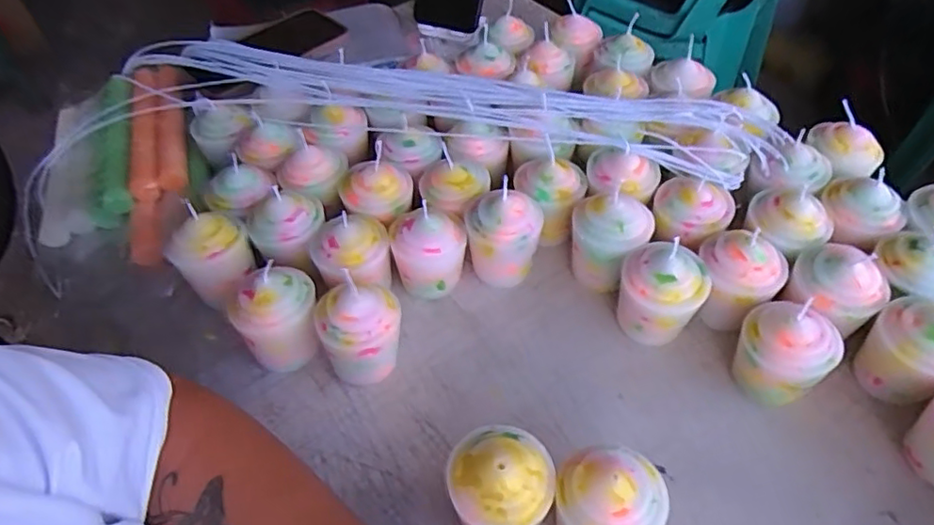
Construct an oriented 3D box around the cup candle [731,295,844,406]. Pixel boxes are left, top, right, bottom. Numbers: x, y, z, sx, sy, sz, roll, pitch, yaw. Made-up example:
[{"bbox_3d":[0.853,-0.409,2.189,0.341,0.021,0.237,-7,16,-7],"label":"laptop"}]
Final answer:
[{"bbox_3d":[0.206,0.063,0.394,0.055,0.069,0.045,29,58,24],"label":"cup candle"}]

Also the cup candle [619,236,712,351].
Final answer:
[{"bbox_3d":[0.136,0.022,0.424,0.053,0.072,0.048,18,54,17],"label":"cup candle"}]

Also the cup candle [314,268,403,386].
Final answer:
[{"bbox_3d":[-0.072,0.049,0.415,0.053,0.071,0.048,-15,52,-8],"label":"cup candle"}]

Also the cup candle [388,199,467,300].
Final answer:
[{"bbox_3d":[-0.032,-0.009,0.465,0.061,0.069,0.053,-9,51,-4],"label":"cup candle"}]

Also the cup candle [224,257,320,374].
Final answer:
[{"bbox_3d":[-0.131,0.038,0.420,0.057,0.068,0.052,-30,55,-20],"label":"cup candle"}]

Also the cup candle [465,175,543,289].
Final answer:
[{"bbox_3d":[0.028,-0.018,0.464,0.057,0.077,0.051,3,51,6],"label":"cup candle"}]

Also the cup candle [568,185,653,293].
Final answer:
[{"bbox_3d":[0.108,-0.019,0.456,0.058,0.073,0.049,14,53,14],"label":"cup candle"}]

